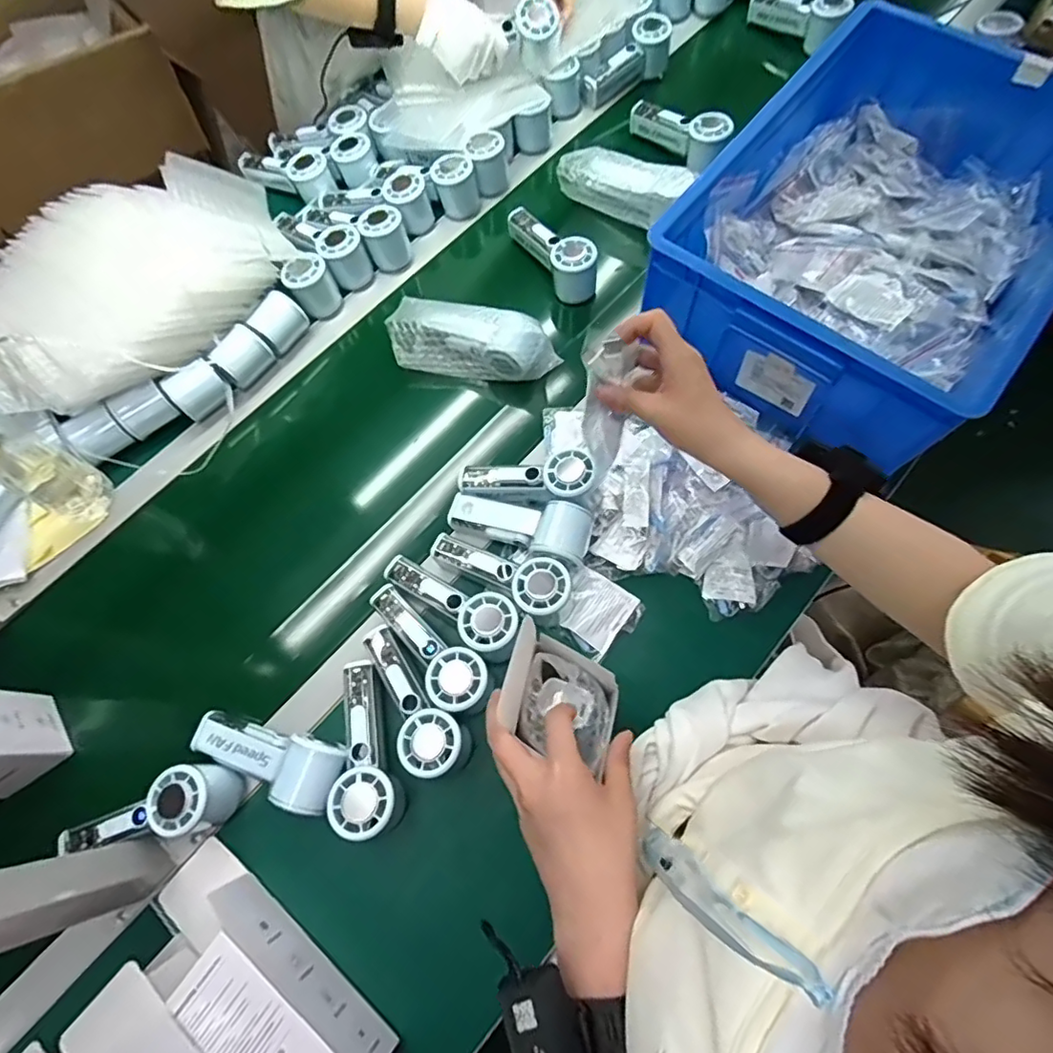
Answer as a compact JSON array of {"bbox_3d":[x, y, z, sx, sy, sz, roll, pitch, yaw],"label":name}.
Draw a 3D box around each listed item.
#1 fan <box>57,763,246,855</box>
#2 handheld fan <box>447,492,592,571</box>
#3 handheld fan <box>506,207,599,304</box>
[{"bbox_3d":[-0.351,0.261,0.524,0.162,0.051,0.058,-14,69,-3],"label":"fan"},{"bbox_3d":[-0.008,-0.001,0.613,0.153,0.048,0.061,13,70,23],"label":"handheld fan"},{"bbox_3d":[0.032,-0.371,0.750,0.066,0.046,0.157,-29,71,-8],"label":"handheld fan"}]

